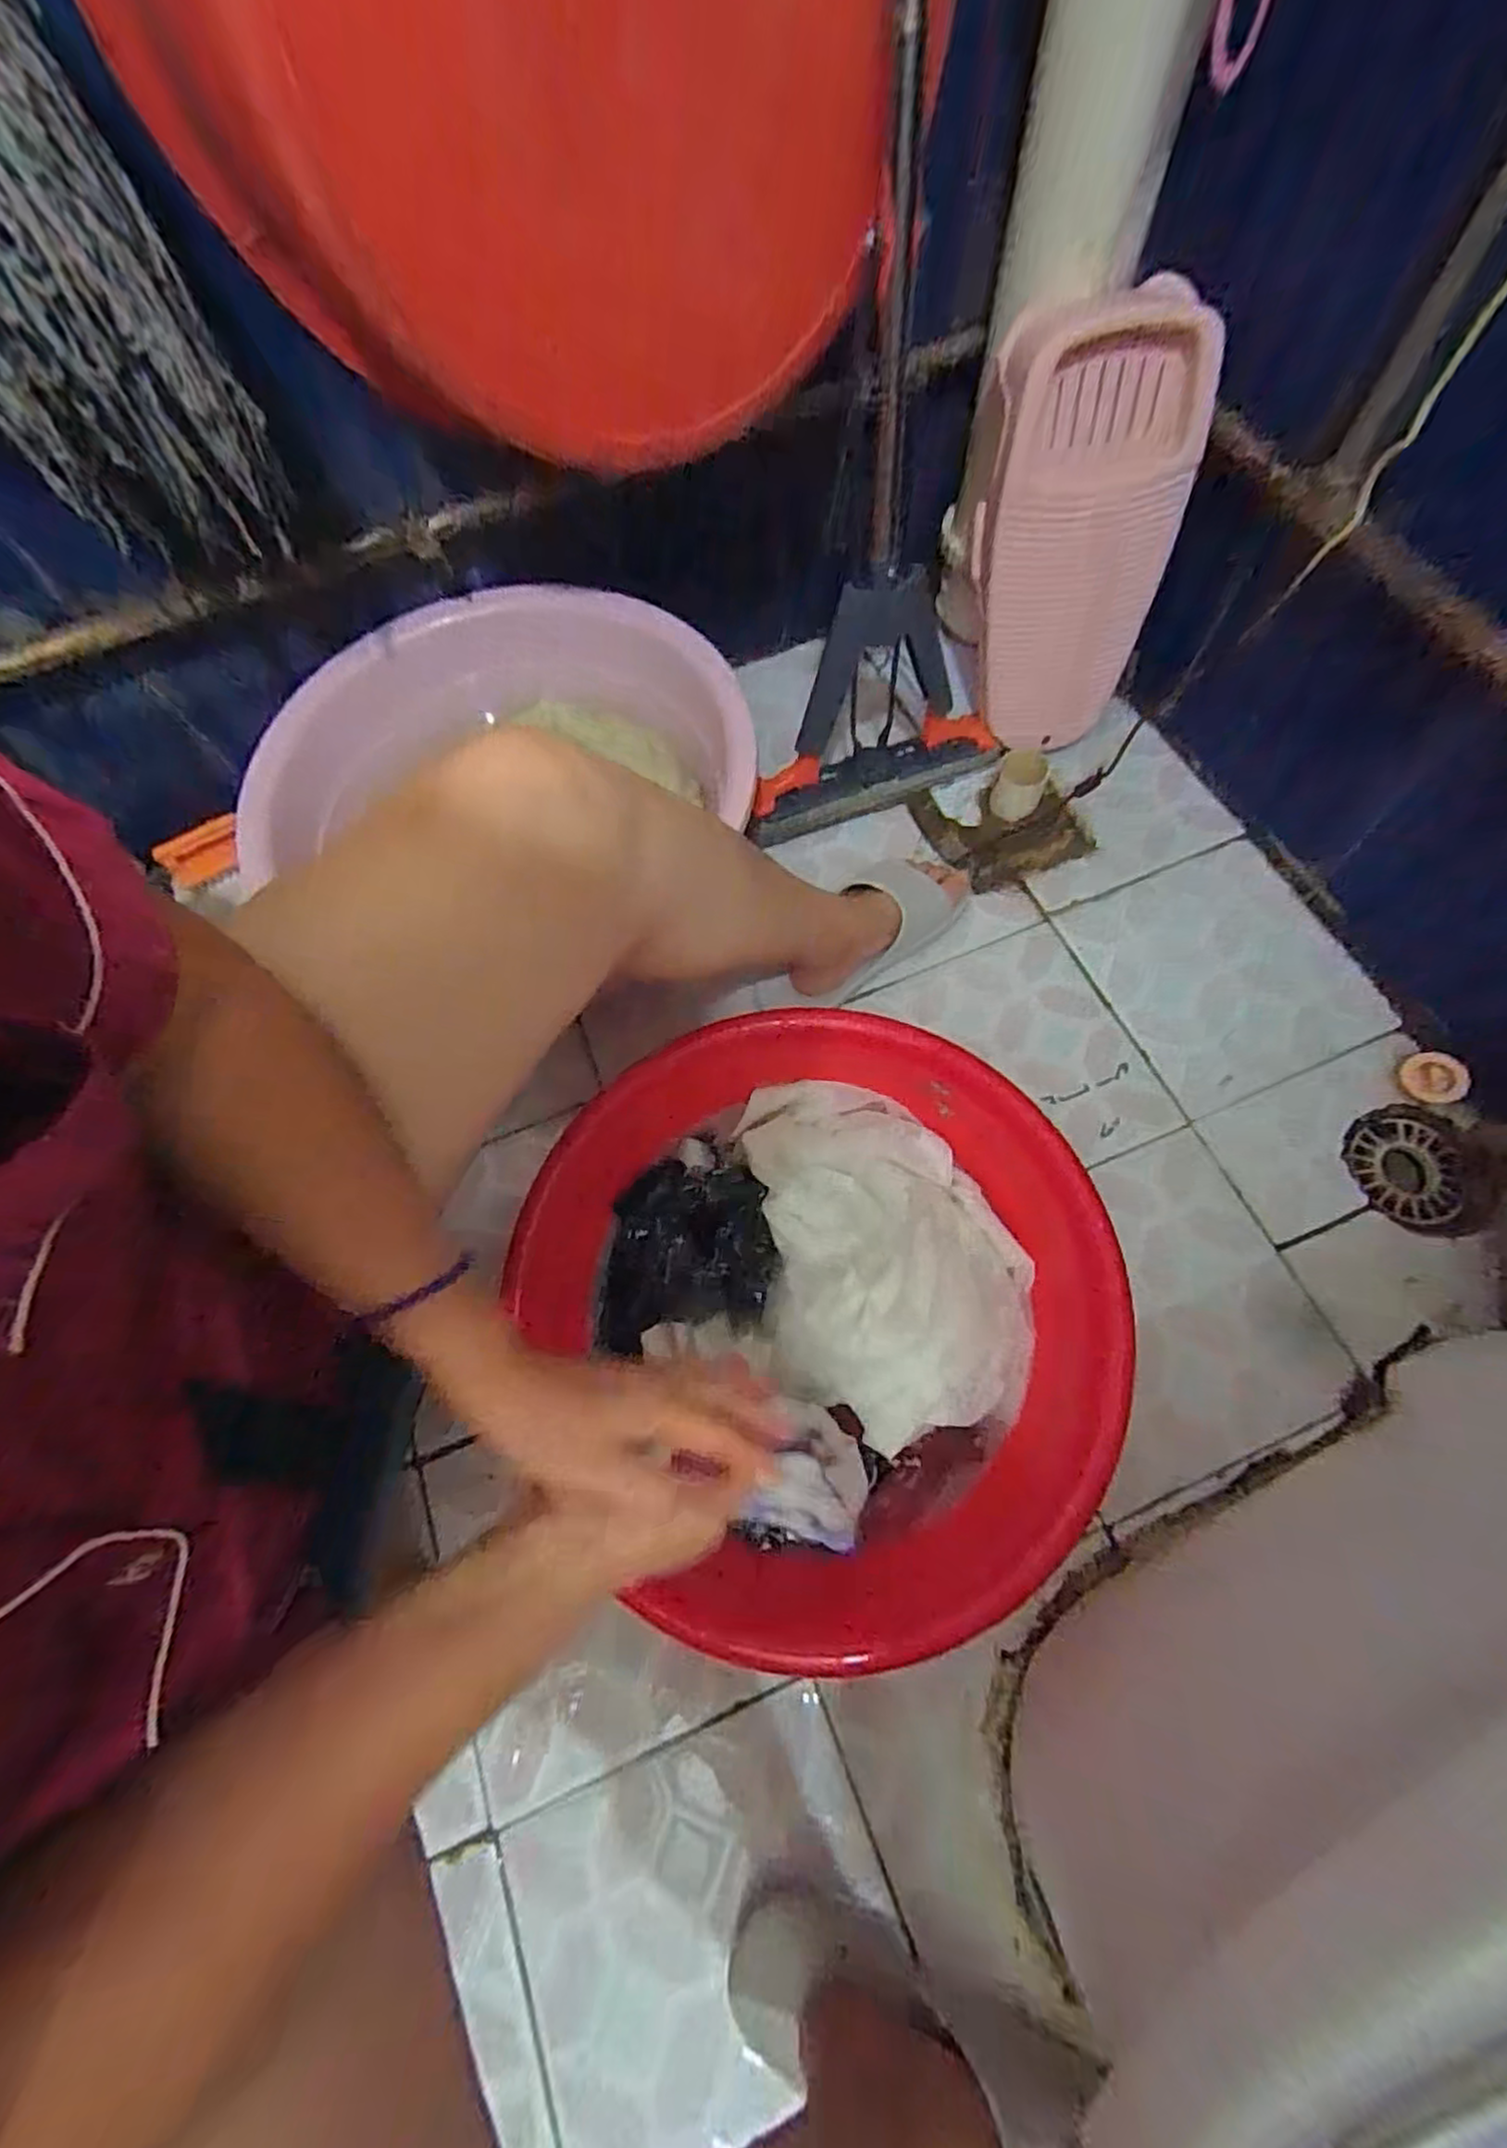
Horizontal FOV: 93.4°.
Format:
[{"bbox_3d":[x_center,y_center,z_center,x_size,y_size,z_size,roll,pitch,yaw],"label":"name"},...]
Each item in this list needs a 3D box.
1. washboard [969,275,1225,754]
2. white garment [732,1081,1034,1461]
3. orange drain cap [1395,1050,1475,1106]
[{"bbox_3d":[0.307,-0.503,0.706,0.182,0.366,0.055,4,57,10],"label":"washboard"},{"bbox_3d":[0.100,0.130,0.551,0.197,0.051,0.279,-11,69,-1],"label":"white garment"},{"bbox_3d":[0.615,0.003,0.643,0.045,0.010,0.048,-17,65,42],"label":"orange drain cap"}]

